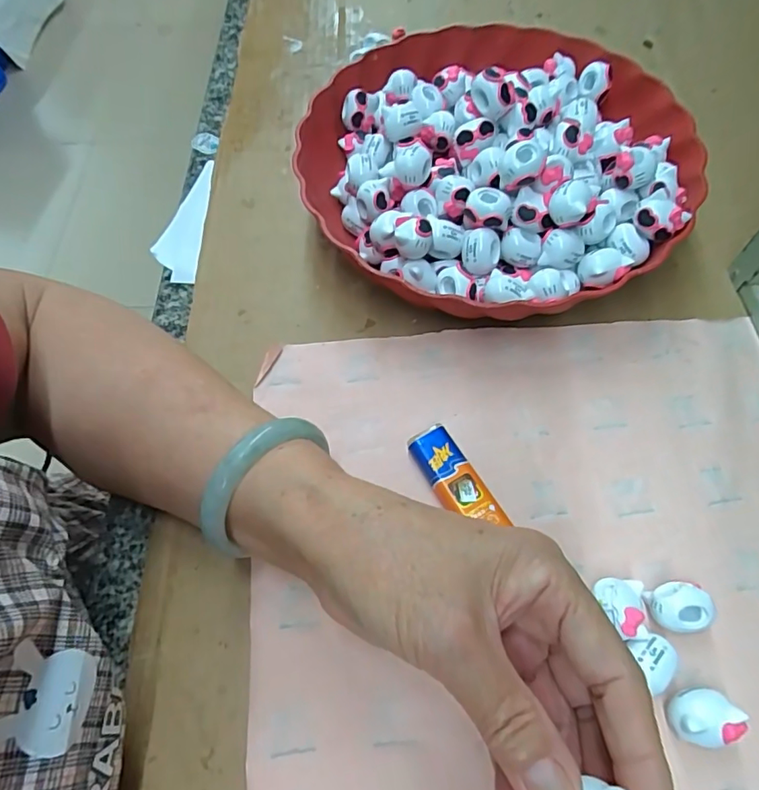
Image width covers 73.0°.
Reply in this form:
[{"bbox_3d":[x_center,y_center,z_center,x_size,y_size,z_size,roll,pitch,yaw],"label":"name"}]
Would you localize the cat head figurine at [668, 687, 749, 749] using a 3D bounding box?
[{"bbox_3d":[0.133,0.133,0.213,0.026,0.021,0.021,5,64,5],"label":"cat head figurine"}]

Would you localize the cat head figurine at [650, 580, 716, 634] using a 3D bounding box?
[{"bbox_3d":[0.135,0.096,0.231,0.024,0.020,0.020,-2,64,2],"label":"cat head figurine"}]

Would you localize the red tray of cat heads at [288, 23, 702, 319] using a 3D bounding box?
[{"bbox_3d":[0.072,-0.153,0.332,0.242,0.066,0.241,-33,67,-13],"label":"red tray of cat heads"}]

